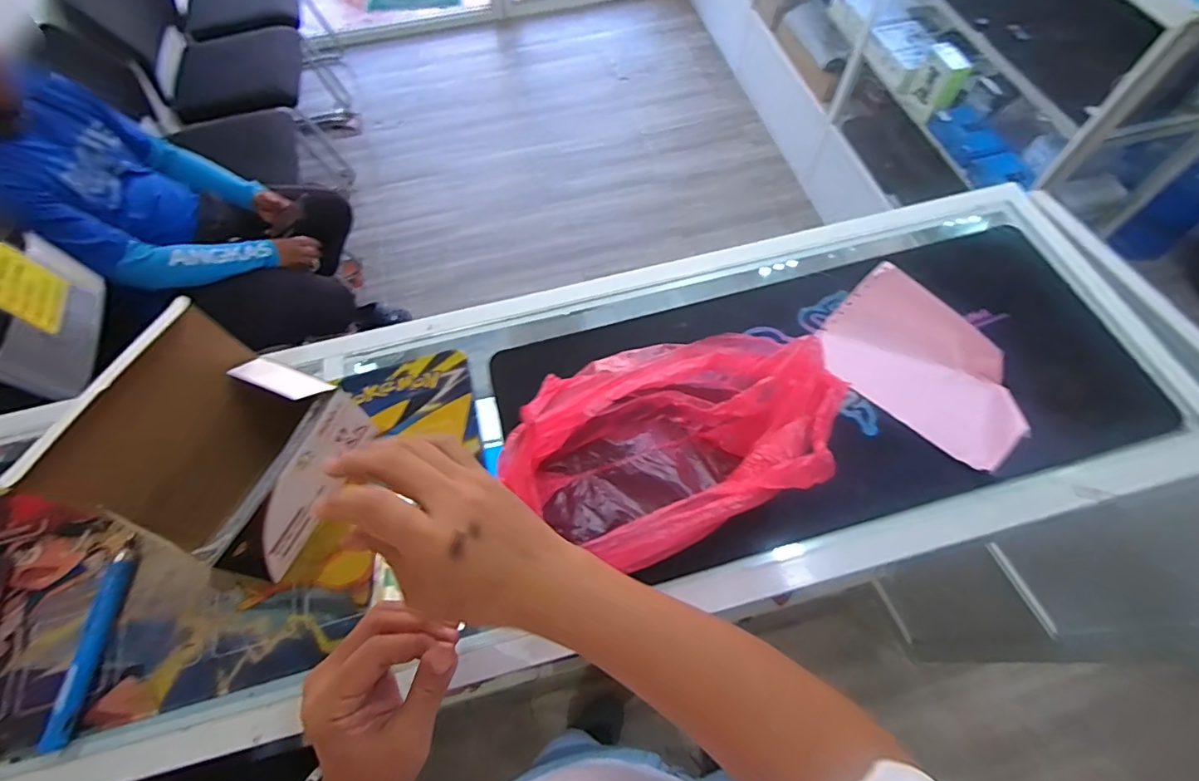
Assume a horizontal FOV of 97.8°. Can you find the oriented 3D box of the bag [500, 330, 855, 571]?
[{"bbox_3d":[0.064,0.039,0.502,0.282,0.109,0.196,-20,64,-8],"label":"bag"}]

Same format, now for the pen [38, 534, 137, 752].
[{"bbox_3d":[-0.472,0.229,0.491,0.020,0.014,0.177,-4,63,1],"label":"pen"}]

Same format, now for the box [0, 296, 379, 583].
[{"bbox_3d":[-0.324,0.052,0.457,0.108,0.168,0.168,25,67,14],"label":"box"}]

